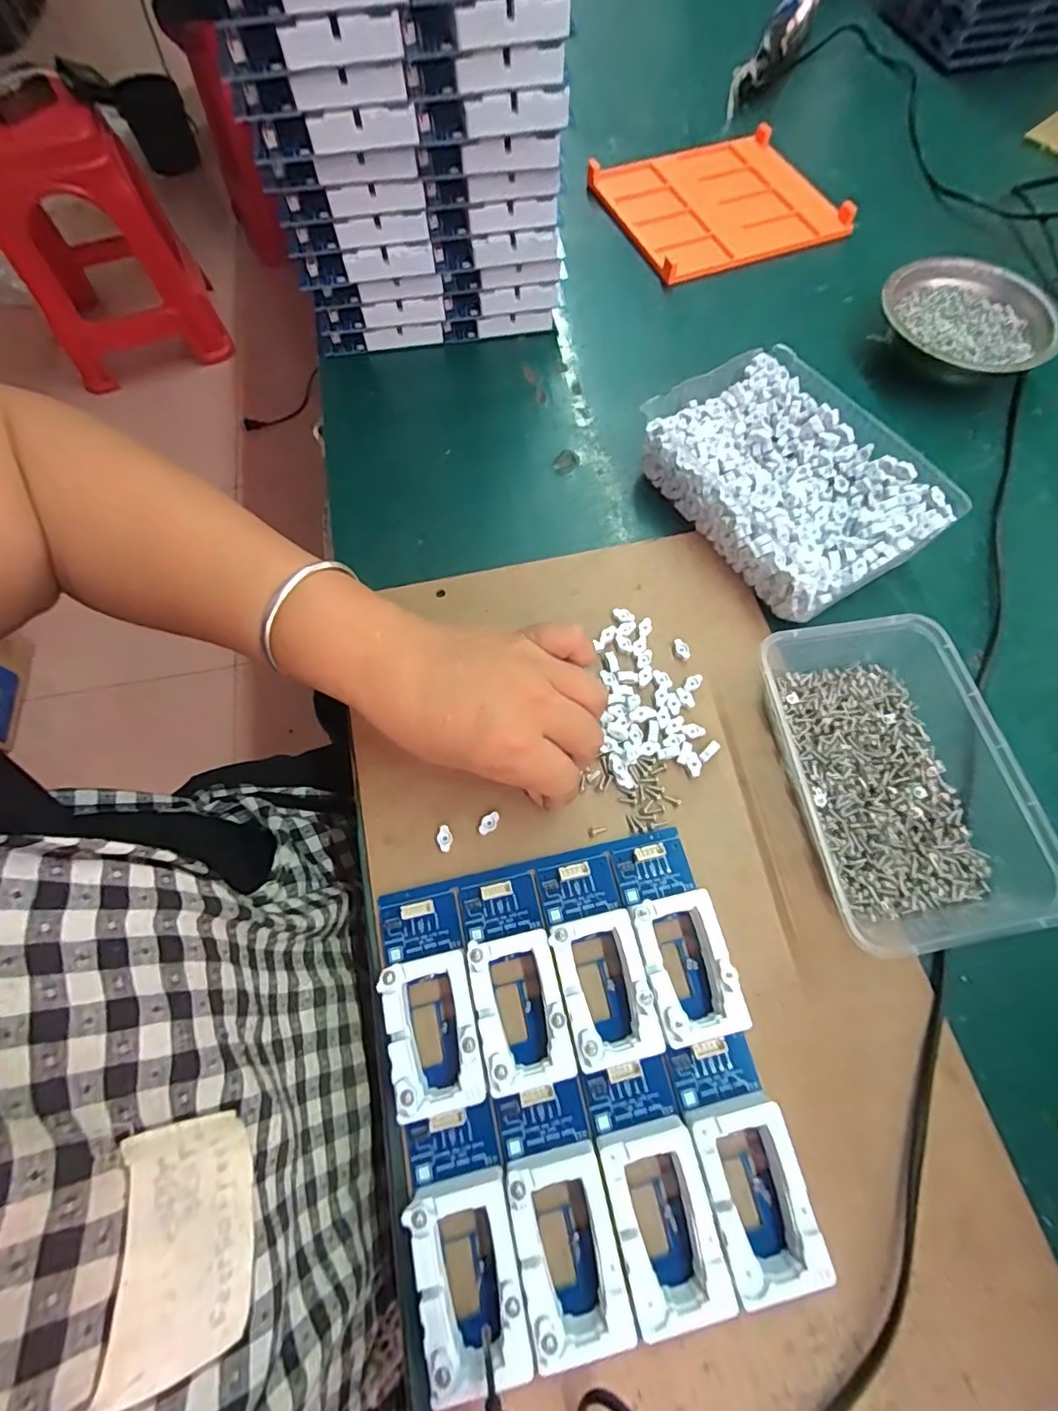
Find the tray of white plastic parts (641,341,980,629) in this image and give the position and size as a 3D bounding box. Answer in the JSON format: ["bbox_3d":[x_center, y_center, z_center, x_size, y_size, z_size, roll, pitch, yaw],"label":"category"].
[{"bbox_3d":[0.172,-0.150,0.368,0.131,0.042,0.175,-32,71,-12],"label":"tray of white plastic parts"}]

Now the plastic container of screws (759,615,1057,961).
[{"bbox_3d":[0.195,0.035,0.295,0.115,0.038,0.168,-6,68,-2],"label":"plastic container of screws"}]

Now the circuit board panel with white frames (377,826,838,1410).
[{"bbox_3d":[0.022,0.164,0.254,0.160,0.022,0.183,-12,68,-5],"label":"circuit board panel with white frames"}]

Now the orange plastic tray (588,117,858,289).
[{"bbox_3d":[0.172,-0.472,0.517,0.193,0.012,0.175,-22,70,-9],"label":"orange plastic tray"}]

